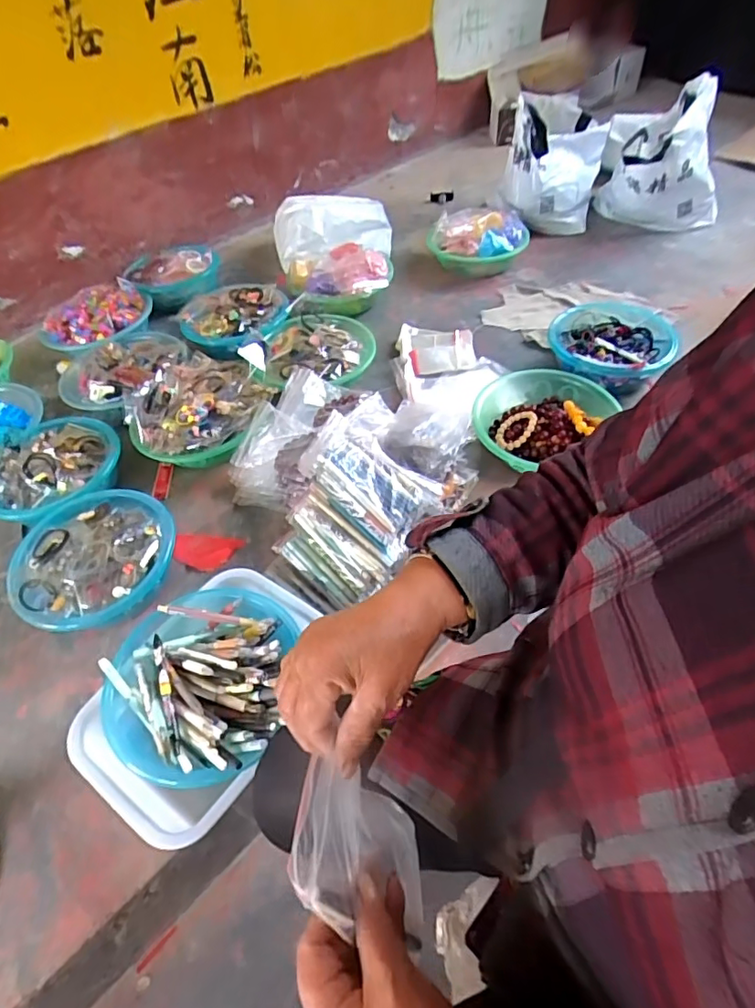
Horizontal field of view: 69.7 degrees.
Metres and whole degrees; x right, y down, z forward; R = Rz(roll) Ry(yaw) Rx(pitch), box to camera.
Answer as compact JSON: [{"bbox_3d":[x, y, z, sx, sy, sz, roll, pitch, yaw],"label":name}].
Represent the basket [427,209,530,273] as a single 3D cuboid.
[{"bbox_3d":[0.242,-0.639,1.308,0.238,0.101,0.195,3,50,9],"label":"basket"}]

